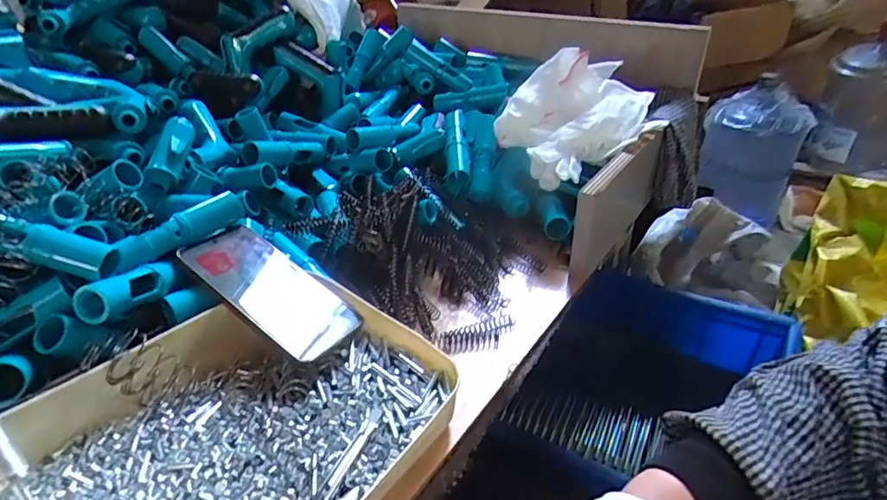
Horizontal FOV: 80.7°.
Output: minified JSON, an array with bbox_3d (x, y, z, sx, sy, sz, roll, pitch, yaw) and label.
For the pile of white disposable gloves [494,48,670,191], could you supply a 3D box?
[{"bbox_3d":[0.183,-0.177,0.680,0.219,0.113,0.147,-20,36,-26],"label":"pile of white disposable gloves"}]

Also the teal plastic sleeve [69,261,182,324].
[{"bbox_3d":[-0.250,0.031,0.419,0.032,0.028,0.083,7,17,14],"label":"teal plastic sleeve"}]

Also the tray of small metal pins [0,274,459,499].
[{"bbox_3d":[-0.159,0.132,0.357,0.231,0.055,0.328,21,39,32],"label":"tray of small metal pins"}]

